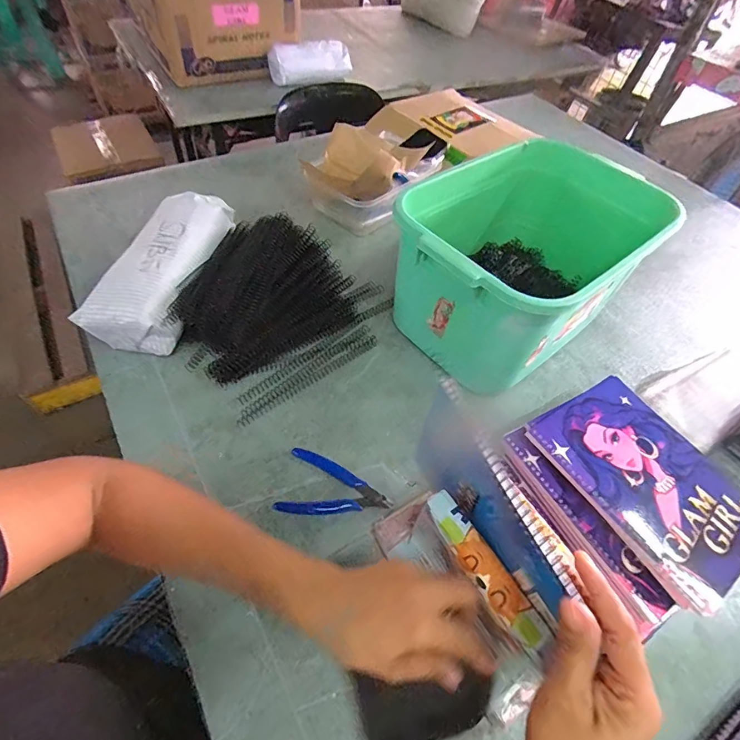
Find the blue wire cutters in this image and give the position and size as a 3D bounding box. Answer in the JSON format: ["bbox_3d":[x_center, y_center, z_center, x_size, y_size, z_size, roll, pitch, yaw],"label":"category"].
[{"bbox_3d":[-0.036,0.131,0.467,0.117,0.006,0.072,12,52,5],"label":"blue wire cutters"}]

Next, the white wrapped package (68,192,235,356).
[{"bbox_3d":[-0.278,-0.136,0.605,0.119,0.105,0.262,11,52,4],"label":"white wrapped package"}]

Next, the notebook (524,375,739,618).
[{"bbox_3d":[0.273,0.101,0.416,0.146,0.011,0.197,-25,58,-22],"label":"notebook"}]

